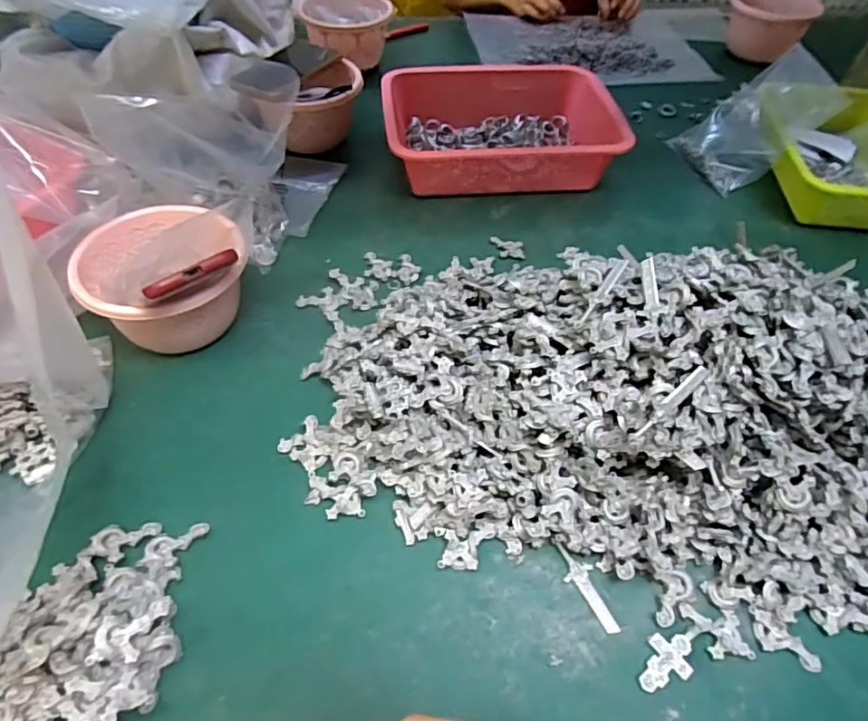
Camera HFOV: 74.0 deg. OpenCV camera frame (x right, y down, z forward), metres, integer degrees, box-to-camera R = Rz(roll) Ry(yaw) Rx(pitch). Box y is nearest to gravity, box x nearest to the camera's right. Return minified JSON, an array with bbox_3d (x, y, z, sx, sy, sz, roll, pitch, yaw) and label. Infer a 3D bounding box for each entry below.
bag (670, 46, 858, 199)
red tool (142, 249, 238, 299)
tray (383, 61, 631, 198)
[{"bbox_3d":[0.439,-0.321,0.784,0.187,0.040,0.145,-35,46,25],"label":"bag"},{"bbox_3d":[-0.192,-0.070,0.460,0.079,0.015,0.009,-37,60,-28],"label":"red tool"},{"bbox_3d":[0.083,-0.325,0.788,0.303,0.072,0.229,-4,50,-6],"label":"tray"}]

